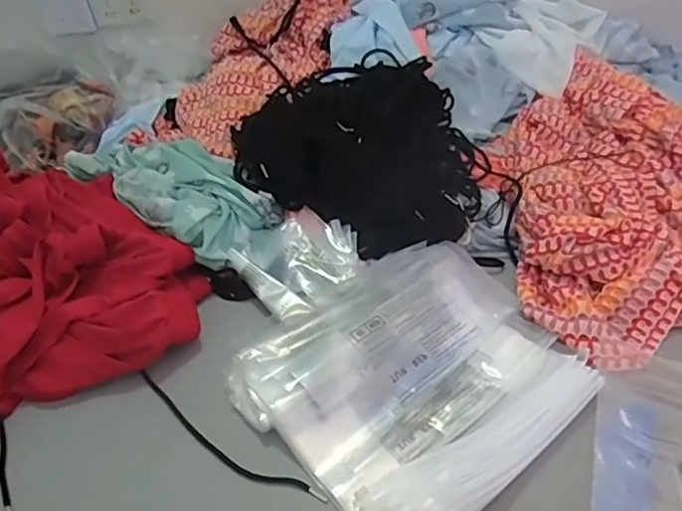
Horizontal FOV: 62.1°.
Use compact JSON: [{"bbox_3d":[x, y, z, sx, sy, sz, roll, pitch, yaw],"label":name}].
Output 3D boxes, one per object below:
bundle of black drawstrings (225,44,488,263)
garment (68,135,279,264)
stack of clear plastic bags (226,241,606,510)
[{"bbox_3d":[0.043,-0.166,0.794,0.330,0.136,0.280,21,49,27],"label":"bundle of black drawstrings"},{"bbox_3d":[-0.252,-0.102,0.801,0.325,0.068,0.144,26,51,30],"label":"garment"},{"bbox_3d":[0.074,0.109,0.586,0.301,0.064,0.279,-33,48,-26],"label":"stack of clear plastic bags"}]

